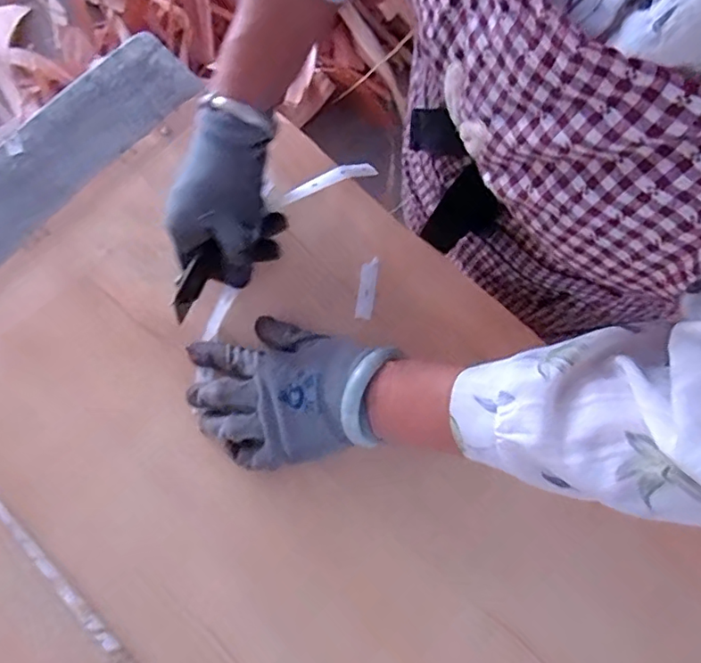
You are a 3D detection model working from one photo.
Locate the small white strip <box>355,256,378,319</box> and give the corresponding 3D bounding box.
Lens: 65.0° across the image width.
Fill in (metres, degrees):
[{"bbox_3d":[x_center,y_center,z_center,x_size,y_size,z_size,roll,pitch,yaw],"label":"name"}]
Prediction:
[{"bbox_3d":[0.014,-0.037,0.463,0.014,0.004,0.052,6,78,10],"label":"small white strip"}]

